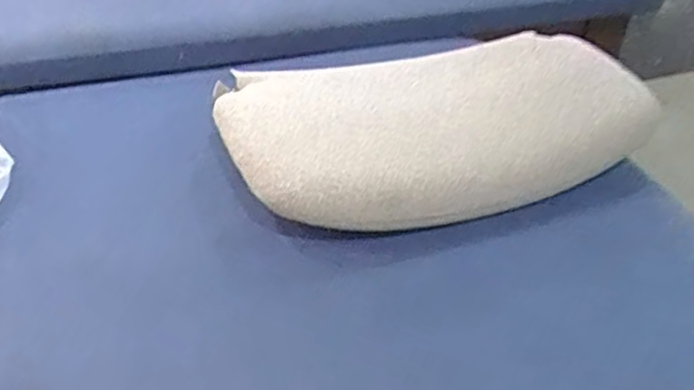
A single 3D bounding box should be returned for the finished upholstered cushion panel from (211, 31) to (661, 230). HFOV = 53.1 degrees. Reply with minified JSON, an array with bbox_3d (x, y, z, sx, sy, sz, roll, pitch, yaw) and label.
[{"bbox_3d":[0.094,-0.068,0.719,0.431,0.079,0.234,-12,42,-17],"label":"finished upholstered cushion panel"}]

